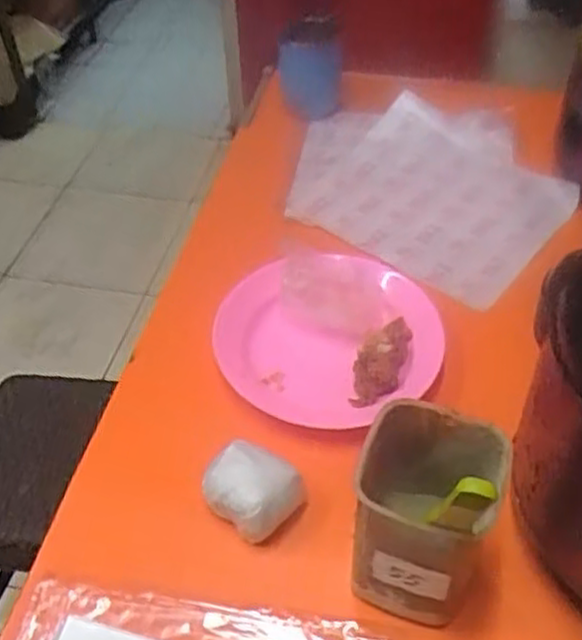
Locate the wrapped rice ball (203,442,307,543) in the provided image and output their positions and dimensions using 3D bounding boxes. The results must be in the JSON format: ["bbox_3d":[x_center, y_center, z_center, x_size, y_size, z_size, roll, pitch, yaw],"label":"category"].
[{"bbox_3d":[-0.033,0.139,0.628,0.079,0.048,0.061,25,52,24],"label":"wrapped rice ball"}]

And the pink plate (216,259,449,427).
[{"bbox_3d":[0.031,0.014,0.765,0.209,0.039,0.220,-4,45,4],"label":"pink plate"}]

